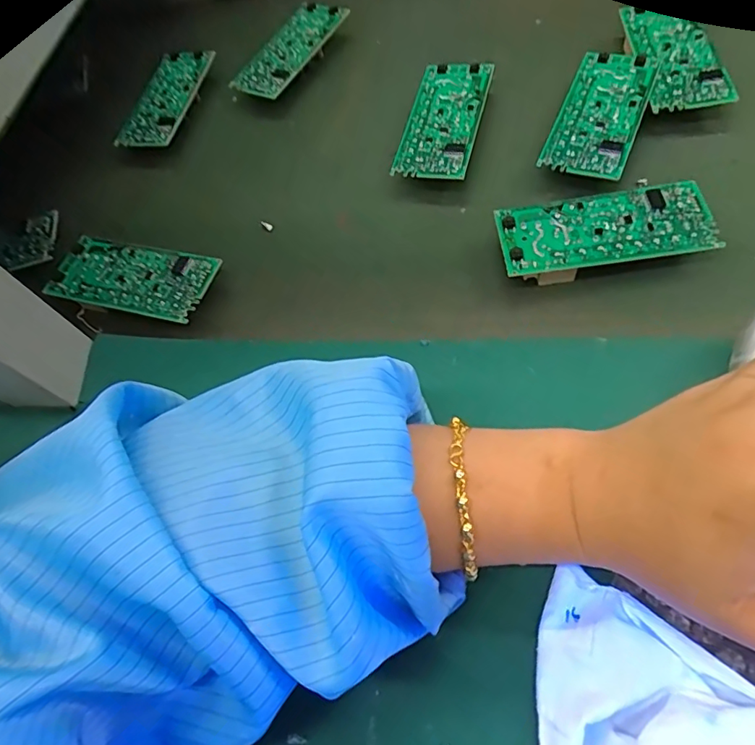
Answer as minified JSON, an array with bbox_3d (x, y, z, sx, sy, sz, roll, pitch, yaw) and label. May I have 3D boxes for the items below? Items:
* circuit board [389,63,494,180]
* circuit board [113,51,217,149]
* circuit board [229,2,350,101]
[{"bbox_3d":[0.046,-0.167,0.353,0.047,0.016,0.105,11,66,15],"label":"circuit board"},{"bbox_3d":[-0.168,-0.215,0.411,0.044,0.010,0.105,12,67,7],"label":"circuit board"},{"bbox_3d":[-0.071,-0.257,0.418,0.043,0.017,0.109,29,68,11],"label":"circuit board"}]

